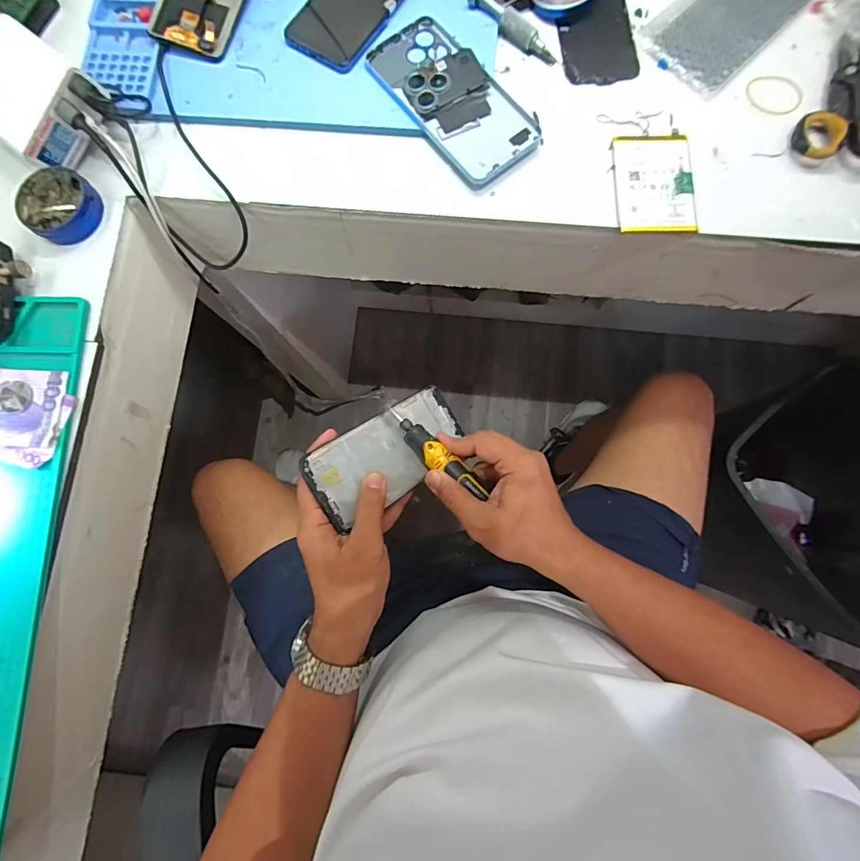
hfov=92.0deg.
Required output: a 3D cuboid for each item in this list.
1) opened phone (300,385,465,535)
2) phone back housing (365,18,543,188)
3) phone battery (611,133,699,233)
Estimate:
[{"bbox_3d":[-0.033,0.018,0.383,0.161,0.006,0.071,-33,93,-36],"label":"opened phone"},{"bbox_3d":[0.018,-0.298,0.372,0.085,0.012,0.171,-41,82,-5],"label":"phone back housing"},{"bbox_3d":[0.195,-0.214,0.360,0.065,0.006,0.094,-1,82,-2],"label":"phone battery"}]

